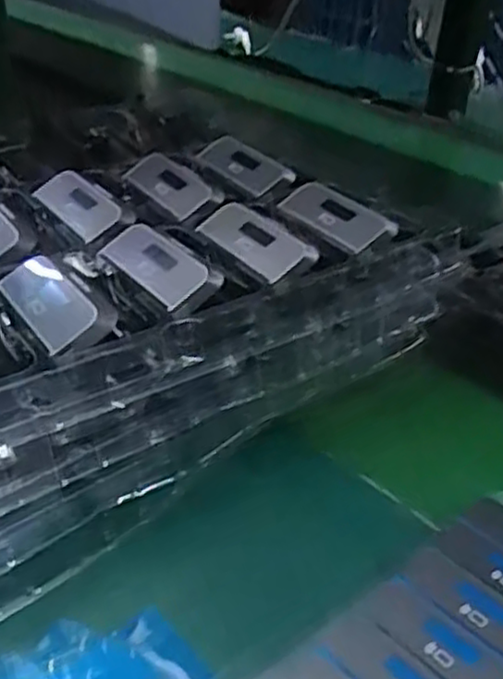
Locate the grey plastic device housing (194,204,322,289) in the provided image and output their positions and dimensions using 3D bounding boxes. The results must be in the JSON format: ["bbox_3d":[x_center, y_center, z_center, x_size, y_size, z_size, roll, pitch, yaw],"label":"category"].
[{"bbox_3d":[0.000,-0.053,0.398,0.030,0.018,0.078,-49,48,-4],"label":"grey plastic device housing"}]

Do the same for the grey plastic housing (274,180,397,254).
[{"bbox_3d":[0.047,-0.074,0.423,0.034,0.013,0.074,-21,43,-31],"label":"grey plastic housing"}]

